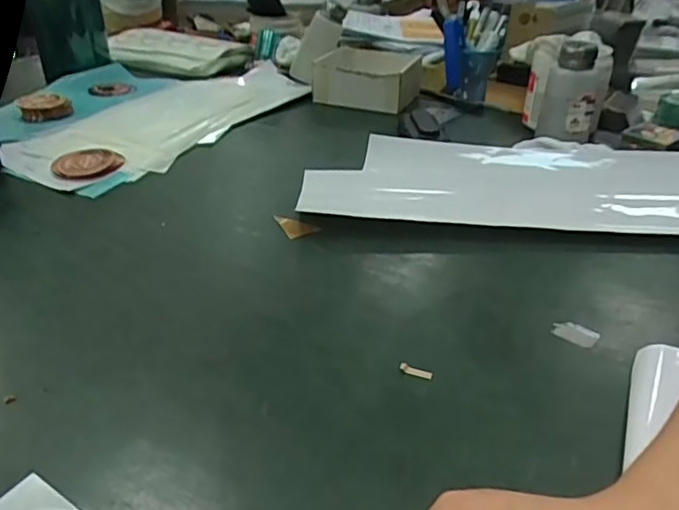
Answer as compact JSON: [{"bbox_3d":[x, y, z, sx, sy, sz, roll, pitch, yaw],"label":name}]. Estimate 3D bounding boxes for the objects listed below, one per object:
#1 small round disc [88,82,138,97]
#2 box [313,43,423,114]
[{"bbox_3d":[-0.350,-0.256,0.891,0.067,0.011,0.063,-11,34,-19],"label":"small round disc"},{"bbox_3d":[0.048,-0.272,0.877,0.144,0.059,0.165,10,33,12],"label":"box"}]

